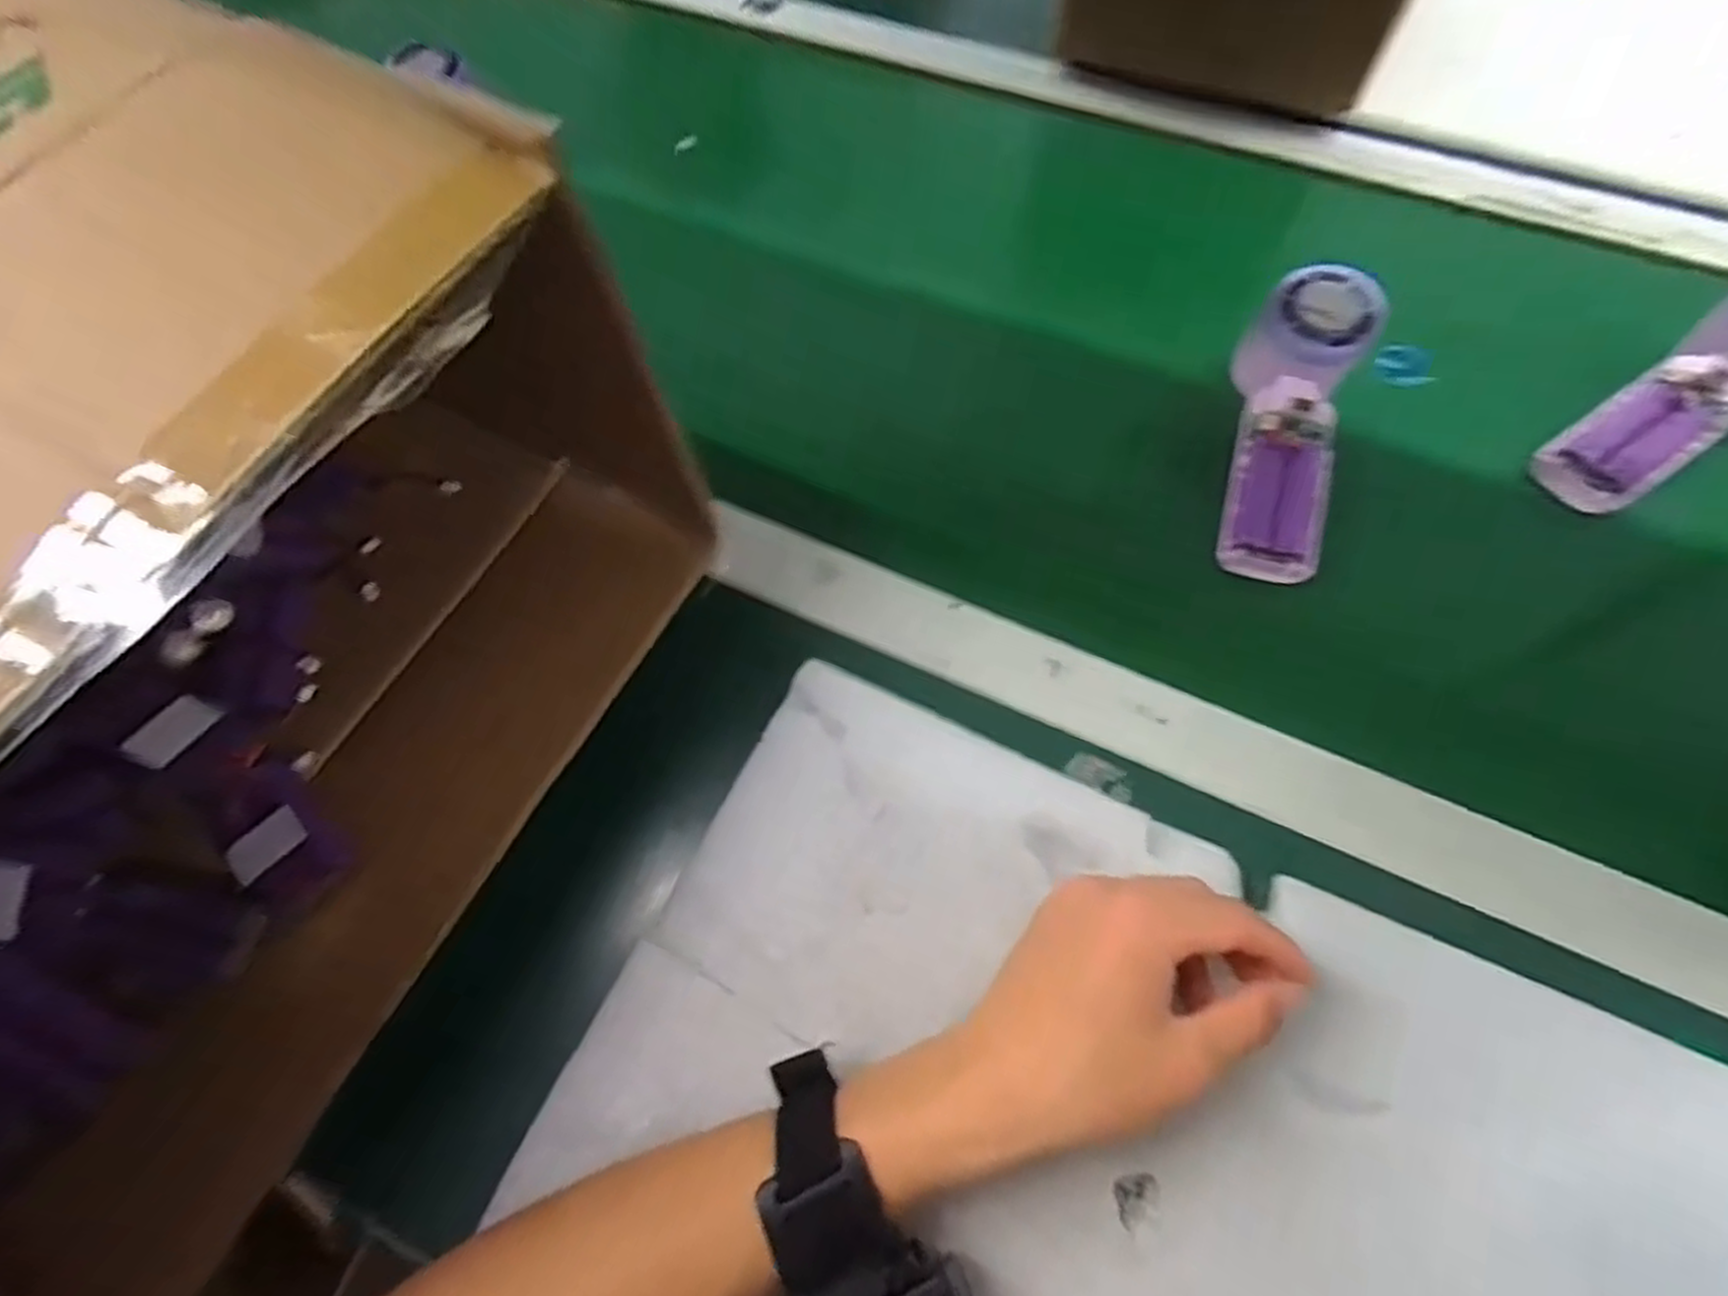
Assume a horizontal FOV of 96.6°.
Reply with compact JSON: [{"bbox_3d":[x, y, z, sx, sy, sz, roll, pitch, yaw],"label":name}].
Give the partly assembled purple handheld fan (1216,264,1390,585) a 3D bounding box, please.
[{"bbox_3d":[0.224,-0.116,0.405,0.056,0.034,0.165,14,84,8],"label":"partly assembled purple handheld fan"}]

